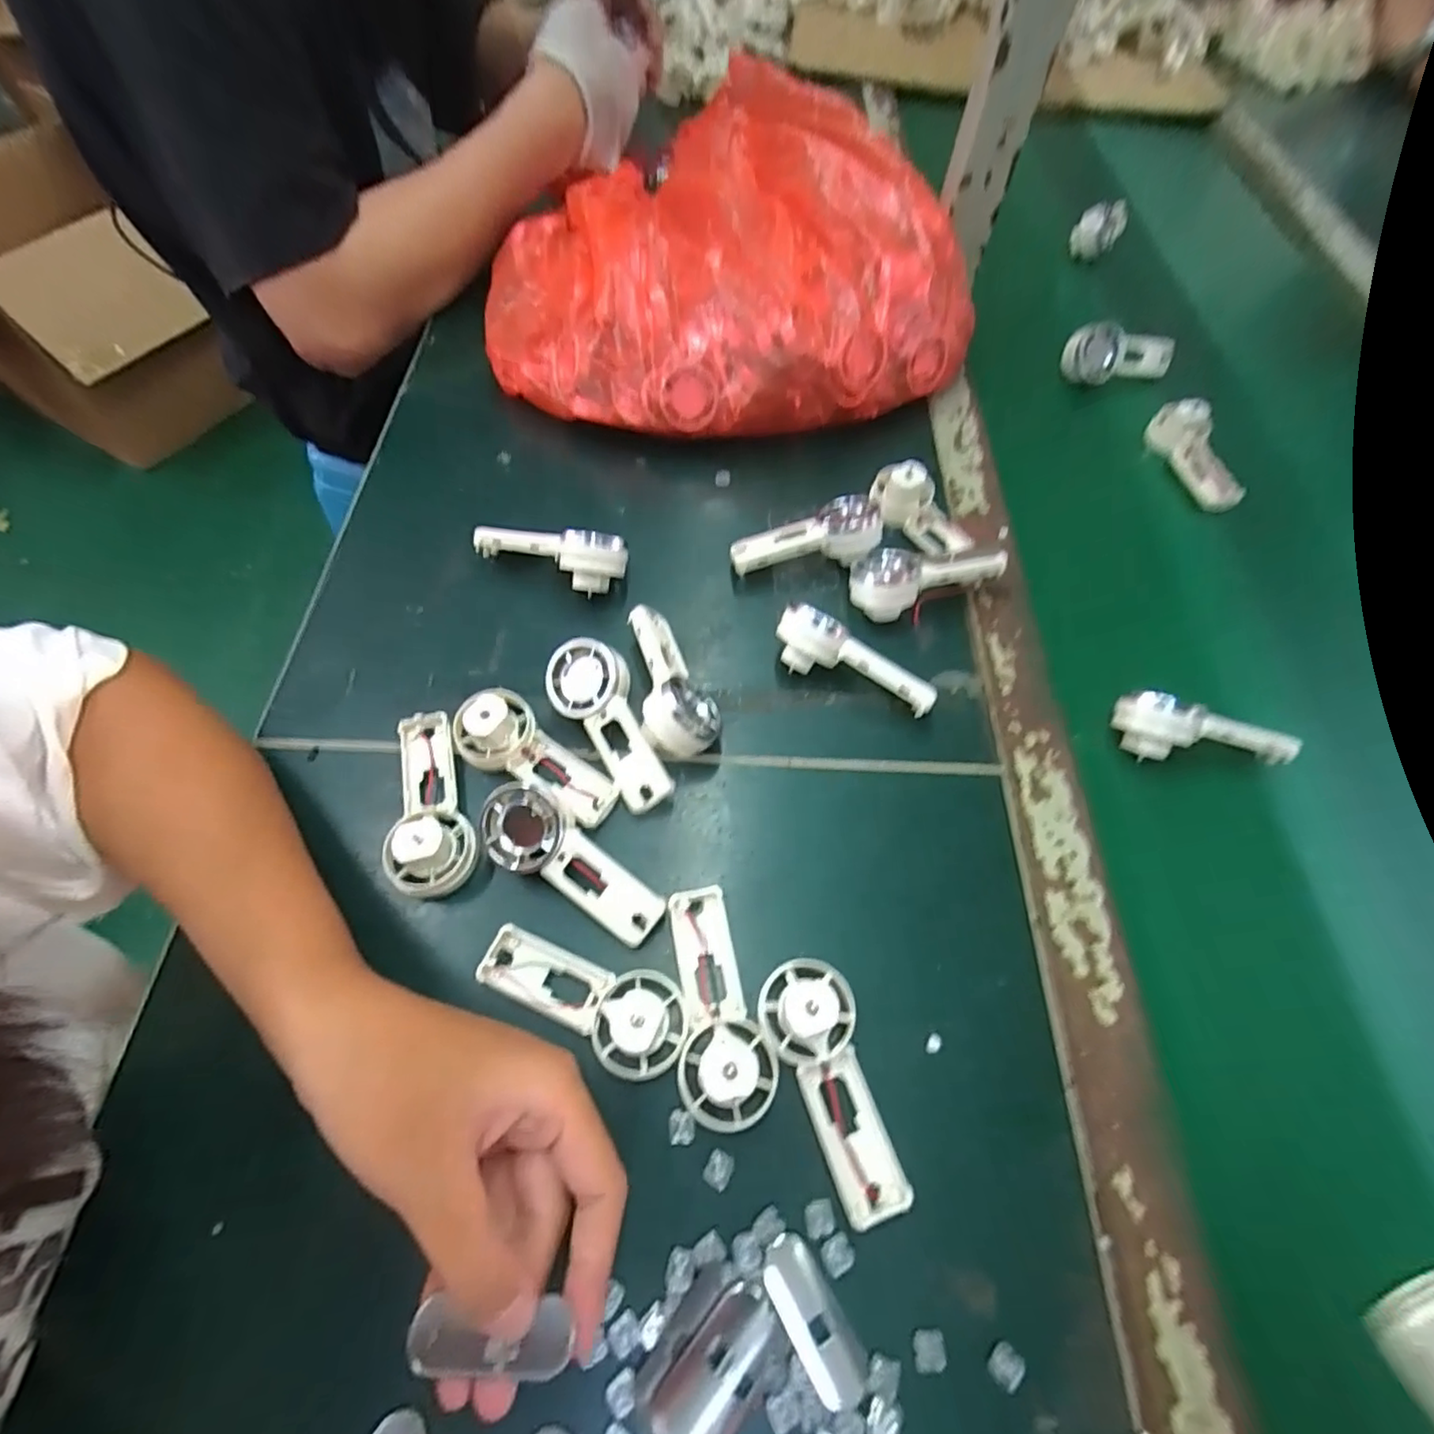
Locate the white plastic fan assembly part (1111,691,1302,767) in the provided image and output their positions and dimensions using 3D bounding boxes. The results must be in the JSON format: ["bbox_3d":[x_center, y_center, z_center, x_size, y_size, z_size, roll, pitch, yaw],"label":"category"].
[{"bbox_3d":[0.263,0.007,0.341,0.090,0.030,0.028,4,60,1],"label":"white plastic fan assembly part"}]

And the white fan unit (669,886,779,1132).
[{"bbox_3d":[0.002,0.119,0.270,0.038,0.028,0.093,-4,60,-4],"label":"white fan unit"}]

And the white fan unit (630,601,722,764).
[{"bbox_3d":[-0.025,-0.020,0.345,0.037,0.035,0.091,-12,61,-8],"label":"white fan unit"}]

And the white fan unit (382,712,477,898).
[{"bbox_3d":[-0.143,0.040,0.309,0.037,0.030,0.093,-17,62,-11],"label":"white fan unit"}]

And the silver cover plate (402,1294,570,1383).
[{"bbox_3d":[-0.070,0.192,0.195,0.046,0.006,0.017,4,60,-2],"label":"silver cover plate"}]

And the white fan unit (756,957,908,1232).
[{"bbox_3d":[0.050,0.145,0.256,0.038,0.029,0.092,-22,63,-13],"label":"white fan unit"}]

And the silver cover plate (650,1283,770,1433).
[{"bbox_3d":[-0.002,0.227,0.222,0.019,0.004,0.051,38,66,19],"label":"silver cover plate"}]

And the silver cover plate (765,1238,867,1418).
[{"bbox_3d":[0.035,0.217,0.229,0.020,0.004,0.049,-28,65,-16],"label":"silver cover plate"}]

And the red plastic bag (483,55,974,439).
[{"bbox_3d":[-0.014,-0.333,0.476,0.320,0.127,0.301,-22,63,-13],"label":"red plastic bag"}]

